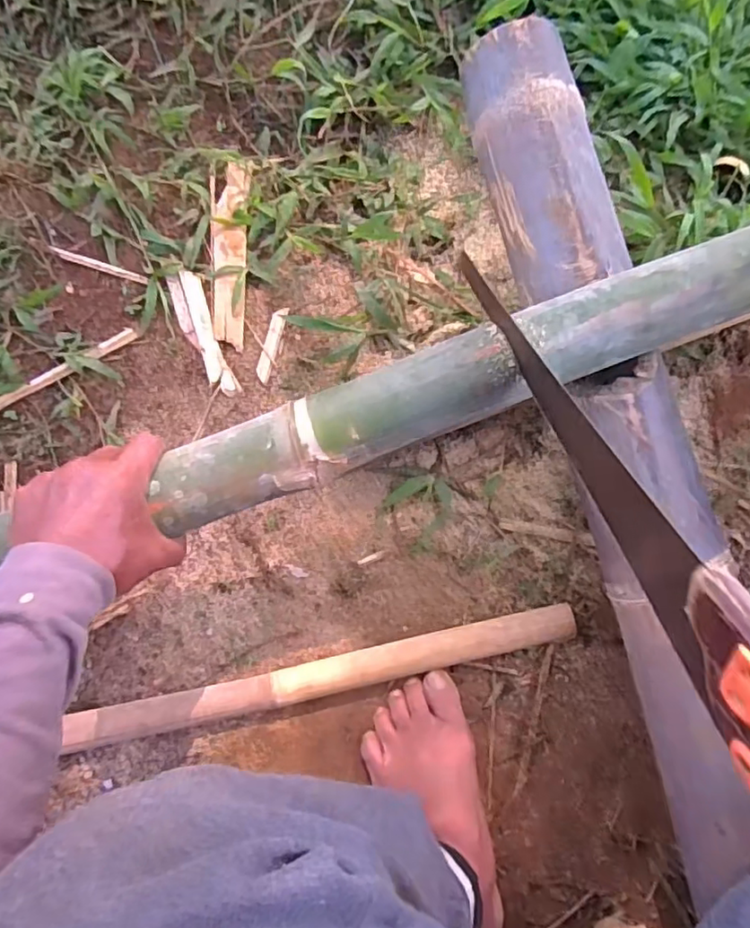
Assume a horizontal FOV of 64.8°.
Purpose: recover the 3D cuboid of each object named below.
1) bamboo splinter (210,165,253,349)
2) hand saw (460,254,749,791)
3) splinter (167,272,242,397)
[{"bbox_3d":[-0.156,-0.225,0.640,0.041,0.008,0.200,-2,85,-2],"label":"bamboo splinter"},{"bbox_3d":[0.149,0.026,0.356,0.029,0.092,0.382,-22,57,-4],"label":"hand saw"},{"bbox_3d":[-0.183,-0.140,0.633,0.035,0.006,0.147,-23,80,-4],"label":"splinter"}]

